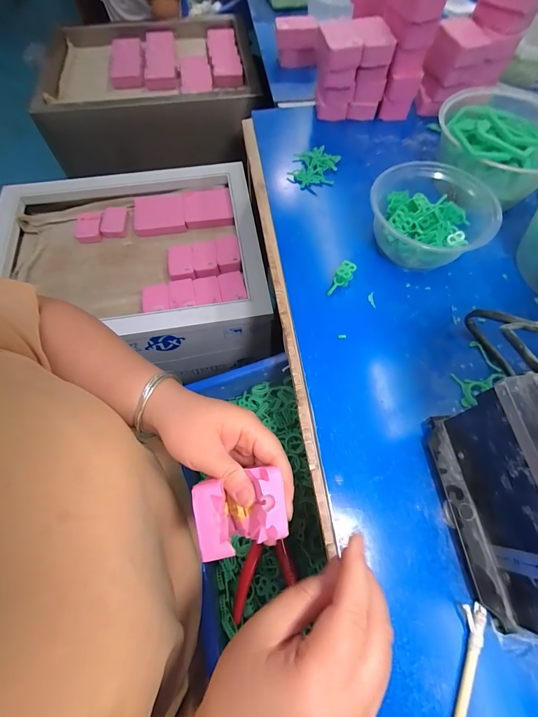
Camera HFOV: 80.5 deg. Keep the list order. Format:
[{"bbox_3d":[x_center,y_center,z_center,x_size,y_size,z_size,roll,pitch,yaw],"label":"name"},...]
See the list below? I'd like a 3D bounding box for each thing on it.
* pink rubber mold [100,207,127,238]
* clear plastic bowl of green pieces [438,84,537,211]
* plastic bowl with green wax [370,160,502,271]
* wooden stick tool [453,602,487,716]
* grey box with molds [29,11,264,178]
[{"bbox_3d":[-0.322,-0.283,0.662,0.048,0.018,0.076,-9,65,-3],"label":"pink rubber mold"},{"bbox_3d":[0.292,-0.268,0.406,0.149,0.070,0.156,0,65,1],"label":"clear plastic bowl of green pieces"},{"bbox_3d":[0.187,-0.168,0.376,0.130,0.062,0.127,0,65,1],"label":"plastic bowl with green wax"},{"bbox_3d":[0.134,0.229,0.218,0.016,0.008,0.106,19,67,10],"label":"wooden stick tool"},{"bbox_3d":[-0.307,-0.708,0.834,0.513,0.134,0.417,-9,65,-3],"label":"grey box with molds"}]

